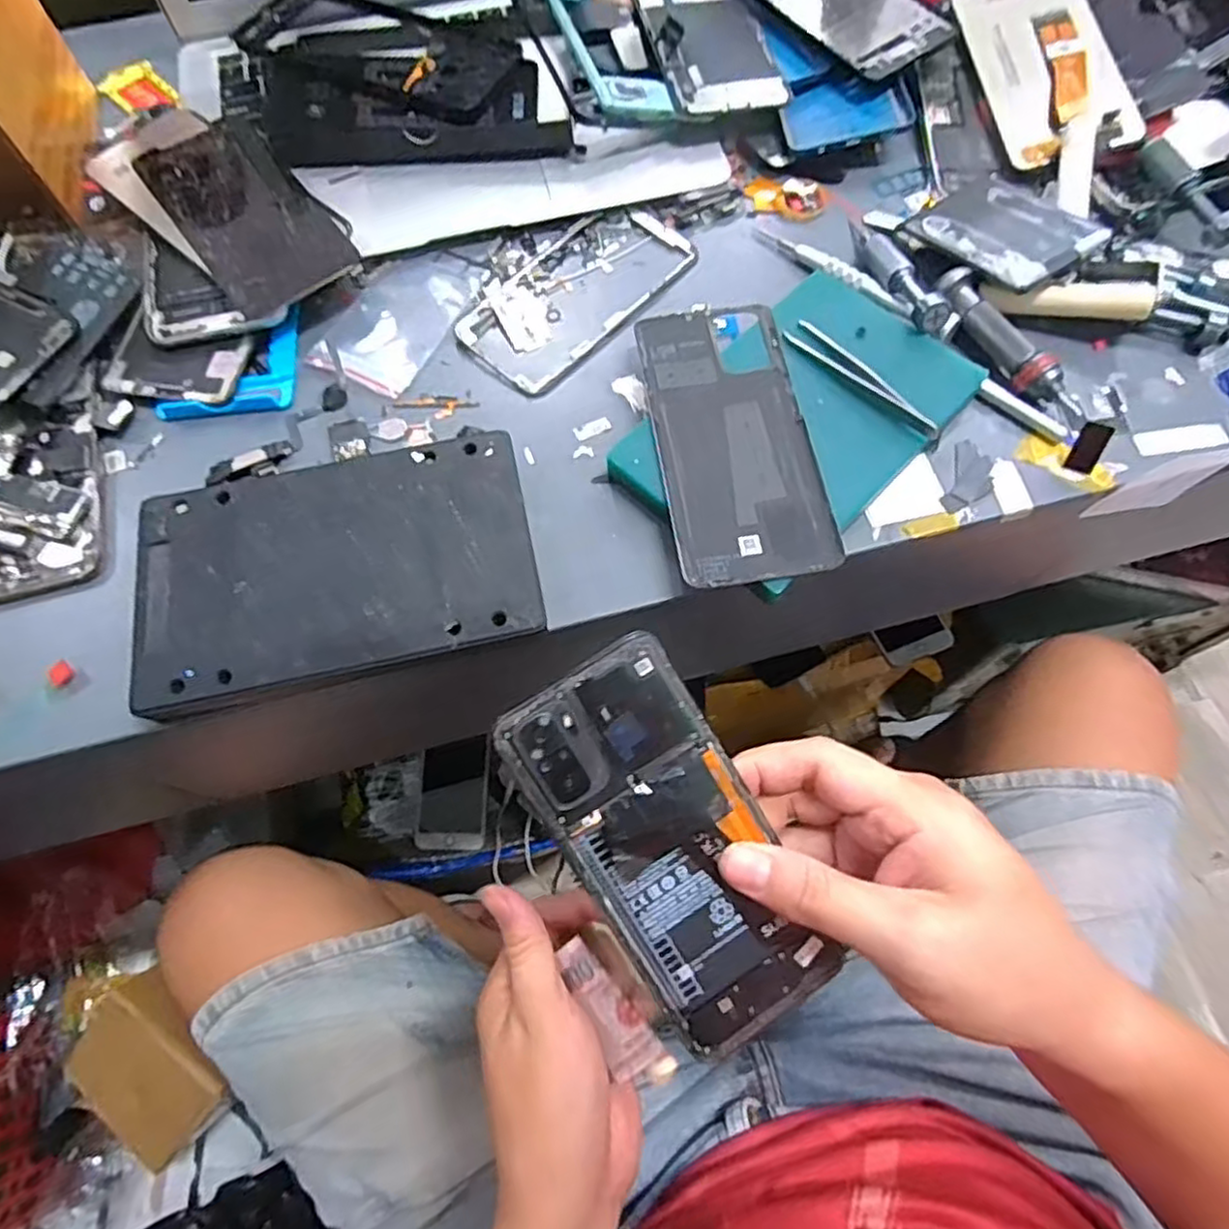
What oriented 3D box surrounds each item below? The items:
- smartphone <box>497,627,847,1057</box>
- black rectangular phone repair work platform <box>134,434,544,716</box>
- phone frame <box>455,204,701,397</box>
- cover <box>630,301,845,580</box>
[{"bbox_3d":[0.022,0.091,0.269,0.071,0.006,0.157,-28,94,-9],"label":"smartphone"},{"bbox_3d":[-0.128,-0.023,0.324,0.176,0.015,0.109,-12,71,-4],"label":"black rectangular phone repair work platform"},{"bbox_3d":[-0.021,-0.183,0.395,0.072,0.004,0.143,41,75,14],"label":"phone frame"},{"bbox_3d":[0.055,-0.093,0.339,0.072,0.008,0.166,-8,70,-3],"label":"cover"}]

